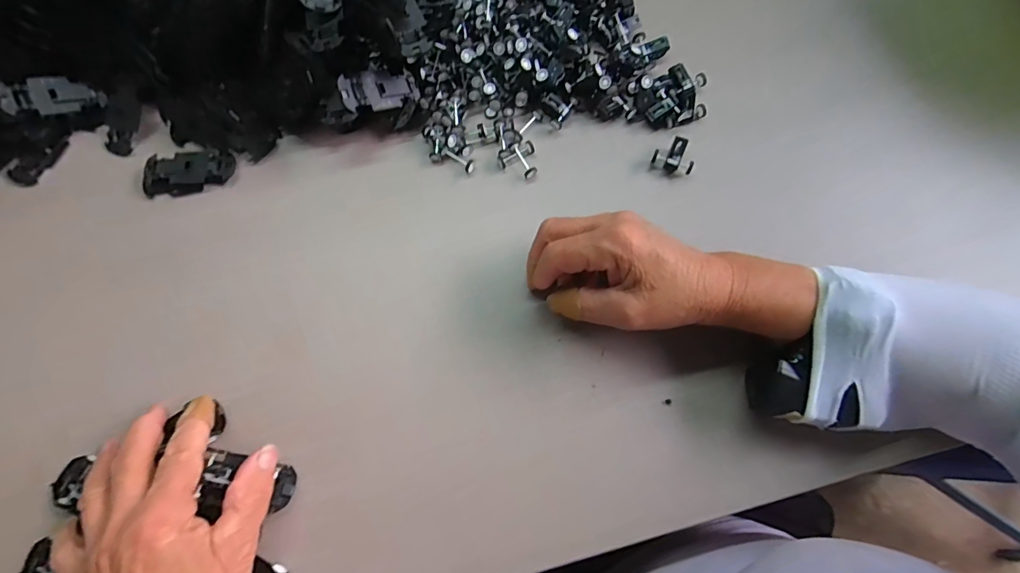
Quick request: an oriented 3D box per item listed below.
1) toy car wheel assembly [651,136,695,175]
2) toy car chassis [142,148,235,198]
[{"bbox_3d":[0.132,-0.103,0.367,0.031,0.019,0.026,27,75,9],"label":"toy car wheel assembly"},{"bbox_3d":[-0.254,-0.091,0.363,0.068,0.012,0.032,-13,73,-3],"label":"toy car chassis"}]

